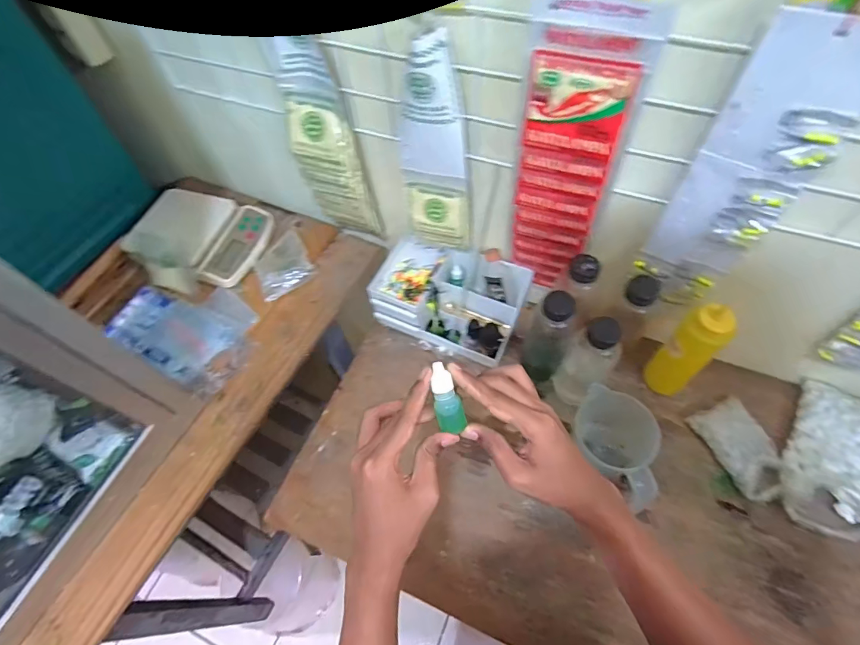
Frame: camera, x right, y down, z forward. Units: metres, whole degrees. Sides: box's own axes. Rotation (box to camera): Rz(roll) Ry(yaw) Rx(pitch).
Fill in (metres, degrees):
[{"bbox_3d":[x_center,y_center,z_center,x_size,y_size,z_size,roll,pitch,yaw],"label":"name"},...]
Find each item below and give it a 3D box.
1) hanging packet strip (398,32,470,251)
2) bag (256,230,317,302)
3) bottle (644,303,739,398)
[{"bbox_3d":[0.006,-0.208,0.578,0.089,0.294,0.045,-1,59,3],"label":"hanging packet strip"},{"bbox_3d":[-0.245,-0.100,0.747,0.086,0.036,0.107,-19,59,-8],"label":"bag"},{"bbox_3d":[0.358,0.042,0.626,0.045,0.174,0.057,-39,64,-18],"label":"bottle"}]

